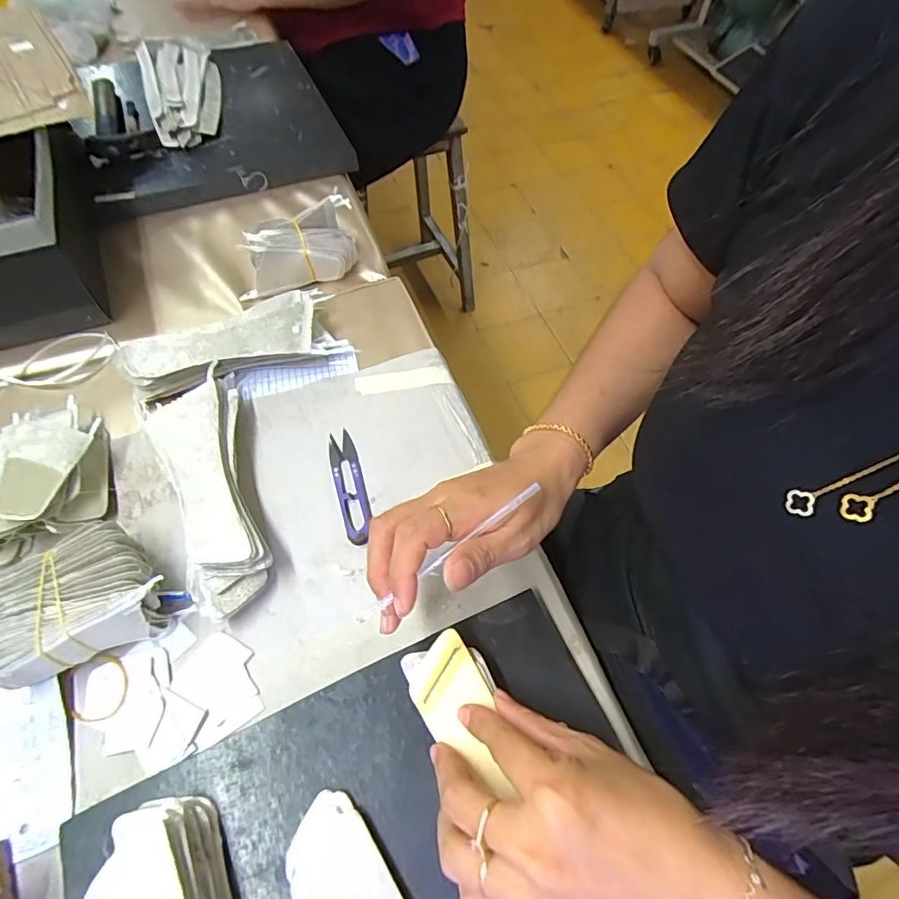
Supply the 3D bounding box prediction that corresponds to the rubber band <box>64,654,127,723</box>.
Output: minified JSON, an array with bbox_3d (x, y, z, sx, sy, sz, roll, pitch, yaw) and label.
[{"bbox_3d":[-0.230,0.154,0.334,0.037,0.006,0.041,-16,62,-11],"label":"rubber band"}]

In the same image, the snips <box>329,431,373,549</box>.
[{"bbox_3d":[-0.080,0.028,0.413,0.023,0.007,0.100,-14,62,-9],"label":"snips"}]

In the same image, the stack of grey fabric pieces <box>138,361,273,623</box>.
[{"bbox_3d":[-0.184,0.026,0.391,0.071,0.043,0.200,-20,63,-13],"label":"stack of grey fabric pieces"}]

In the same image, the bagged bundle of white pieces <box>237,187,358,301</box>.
[{"bbox_3d":[-0.157,-0.208,0.522,0.121,0.054,0.066,-15,62,-10],"label":"bagged bundle of white pieces"}]

